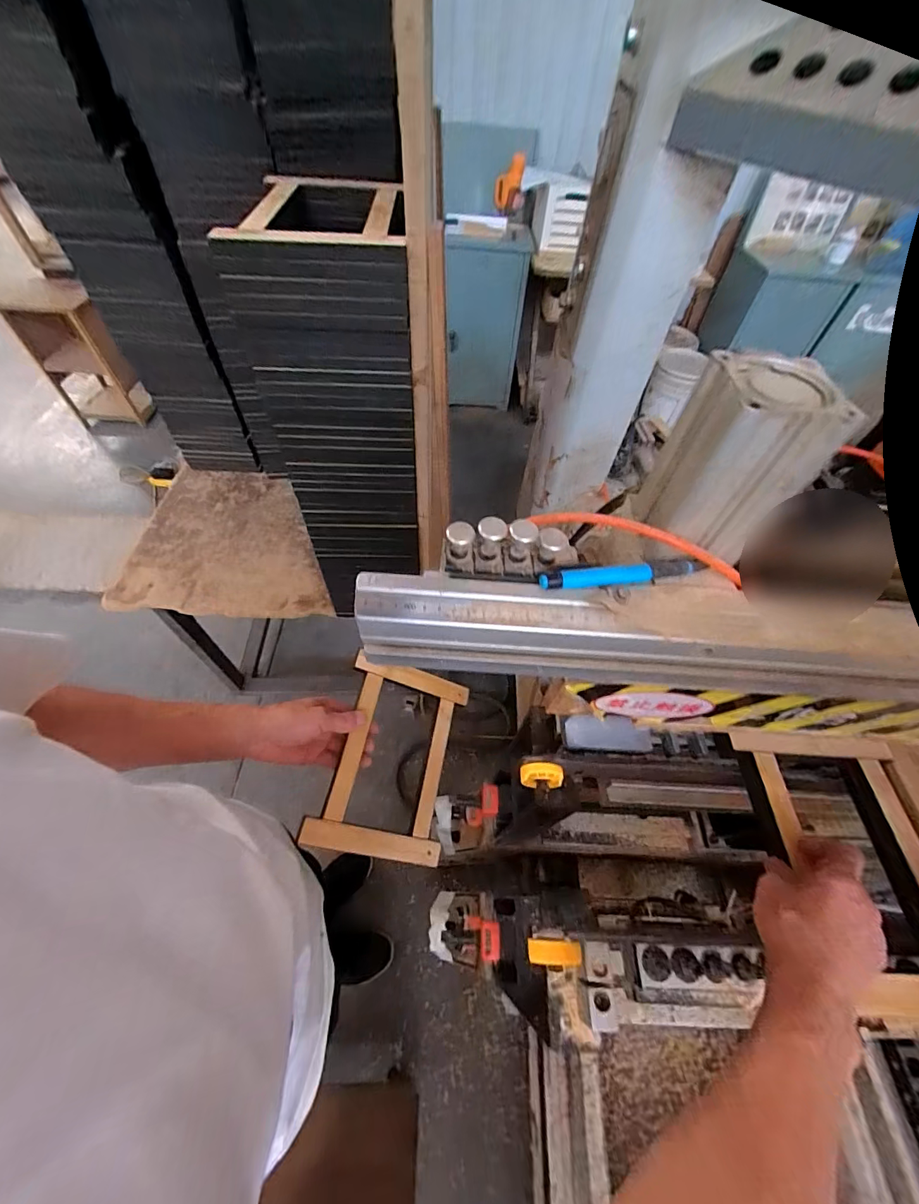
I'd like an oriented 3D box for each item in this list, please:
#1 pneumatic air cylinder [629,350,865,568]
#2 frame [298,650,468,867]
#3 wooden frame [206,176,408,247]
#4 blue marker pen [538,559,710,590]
[{"bbox_3d":[0.171,-0.087,0.276,0.070,0.115,0.067,7,55,1],"label":"pneumatic air cylinder"},{"bbox_3d":[-0.083,0.203,0.565,0.177,0.019,0.237,27,58,-26],"label":"frame"},{"bbox_3d":[-0.147,-0.433,0.460,0.178,0.012,0.256,0,55,-3],"label":"wooden frame"},{"bbox_3d":[0.116,-0.019,0.298,0.123,0.011,0.012,-7,56,-8],"label":"blue marker pen"}]

